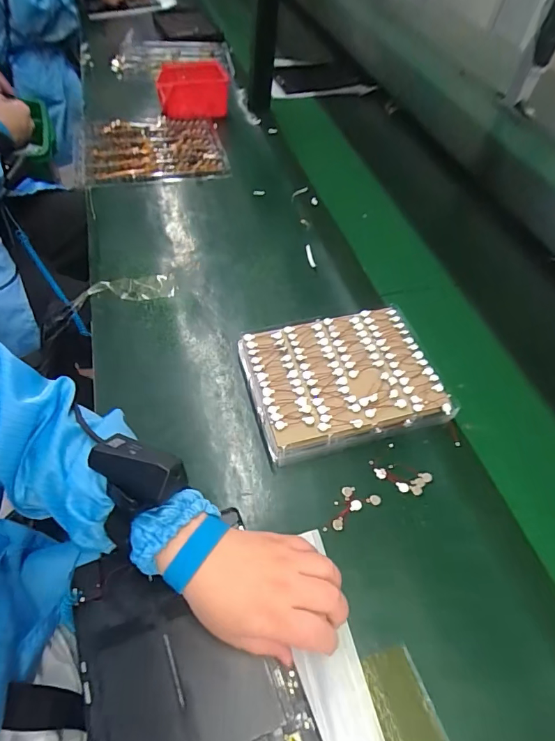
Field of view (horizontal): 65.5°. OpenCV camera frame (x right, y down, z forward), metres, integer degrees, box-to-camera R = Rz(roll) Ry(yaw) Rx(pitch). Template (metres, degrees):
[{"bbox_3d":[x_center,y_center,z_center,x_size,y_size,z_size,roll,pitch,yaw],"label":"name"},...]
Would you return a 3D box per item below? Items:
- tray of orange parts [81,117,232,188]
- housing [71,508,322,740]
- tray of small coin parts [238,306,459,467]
[{"bbox_3d":[-0.239,-0.429,0.830,0.261,0.031,0.238,-6,55,-13],"label":"tray of orange parts"},{"bbox_3d":[-0.067,0.245,0.335,0.152,0.012,0.227,-17,54,-17],"label":"housing"},{"bbox_3d":[0.075,0.008,0.509,0.215,0.042,0.169,-7,55,-14],"label":"tray of small coin parts"}]

